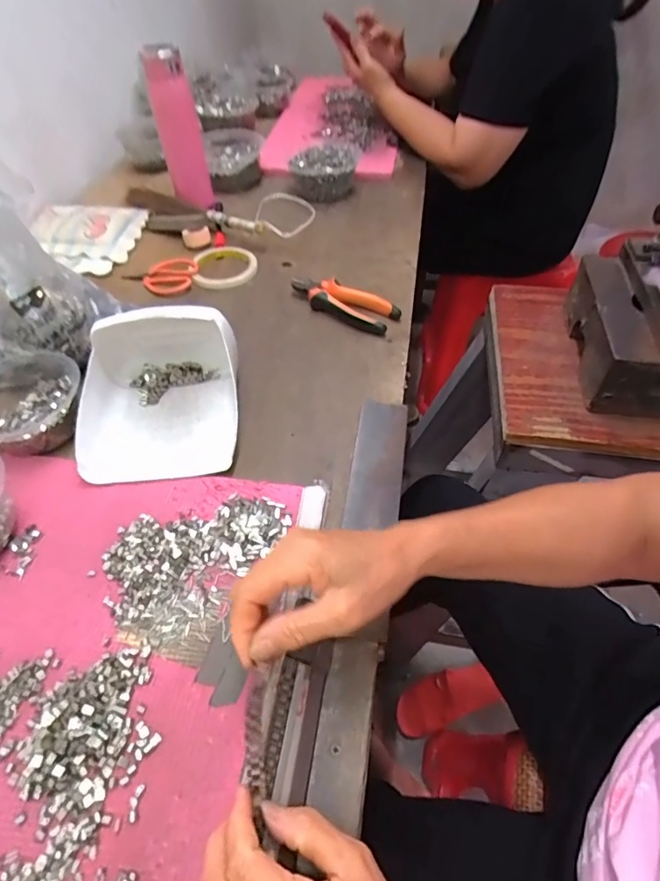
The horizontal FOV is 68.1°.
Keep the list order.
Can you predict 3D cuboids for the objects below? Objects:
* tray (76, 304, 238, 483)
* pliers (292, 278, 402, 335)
[{"bbox_3d":[-0.174,-0.060,0.496,0.155,0.080,0.190,-6,50,-3],"label":"tray"},{"bbox_3d":[0.017,-0.182,0.639,0.151,0.025,0.051,31,57,25],"label":"pliers"}]

